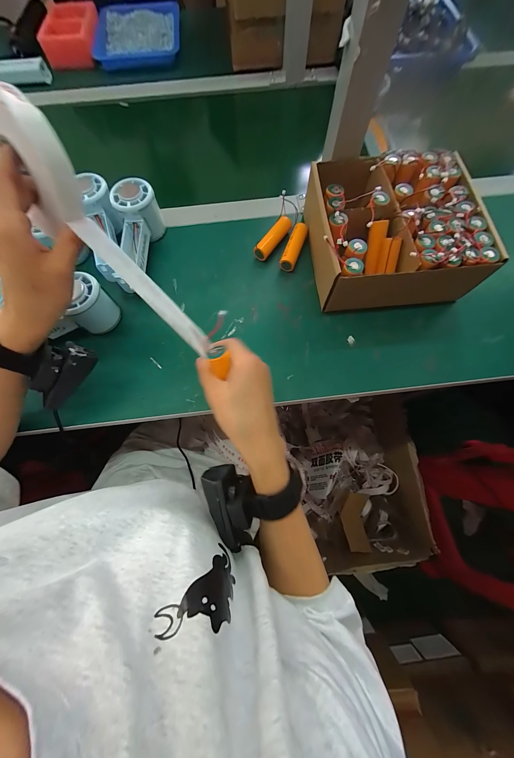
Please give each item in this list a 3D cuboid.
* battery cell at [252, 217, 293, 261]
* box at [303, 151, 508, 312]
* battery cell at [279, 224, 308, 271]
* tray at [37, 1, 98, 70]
[{"bbox_3d":[0.025,-0.207,0.367,0.022,0.021,0.072,39,77,12],"label":"battery cell"},{"bbox_3d":[0.176,-0.197,0.331,0.187,0.081,0.183,-5,73,-1],"label":"box"},{"bbox_3d":[0.054,-0.192,0.362,0.021,0.024,0.071,20,74,7],"label":"battery cell"},{"bbox_3d":[-0.390,-0.728,0.523,0.103,0.047,0.148,-5,73,-2],"label":"tray"}]

